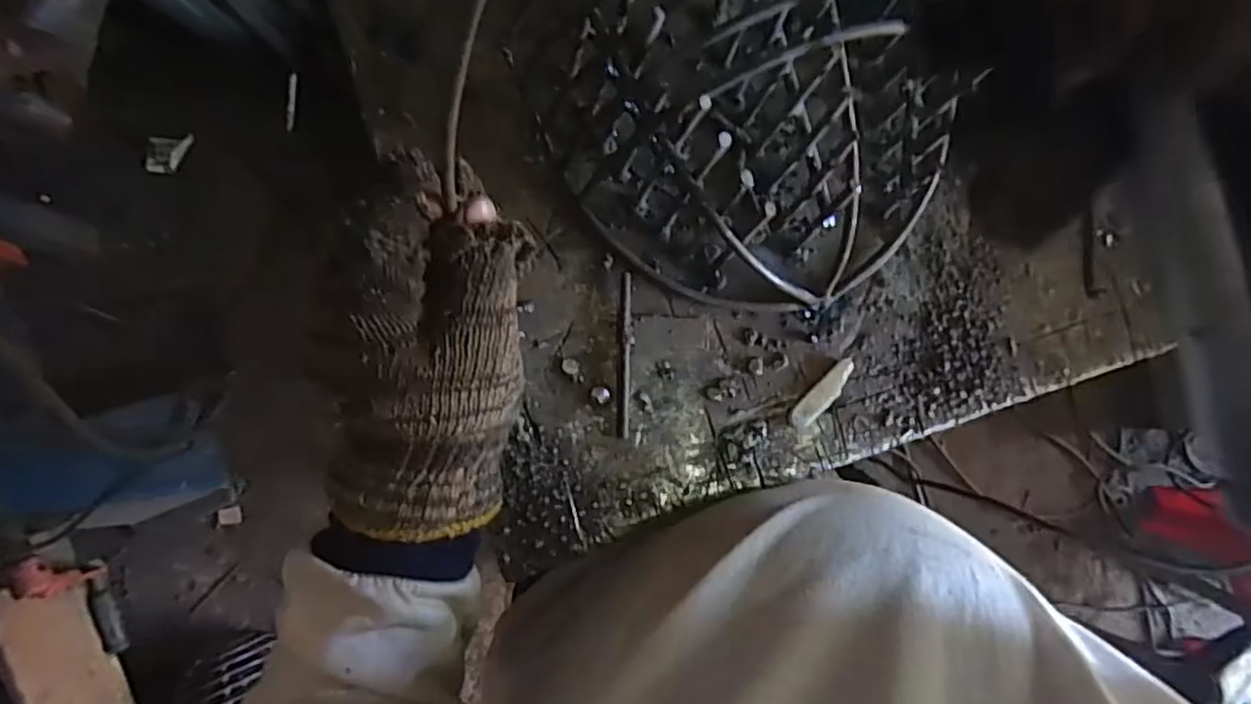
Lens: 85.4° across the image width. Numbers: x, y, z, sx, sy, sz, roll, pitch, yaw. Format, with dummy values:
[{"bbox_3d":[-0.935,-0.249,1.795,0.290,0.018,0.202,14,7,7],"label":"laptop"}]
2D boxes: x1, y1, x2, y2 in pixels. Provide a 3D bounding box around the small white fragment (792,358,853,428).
[{"bbox_3d":[0.109,0.023,0.370,0.047,0.008,0.013,-41,94,-6],"label":"small white fragment"}]

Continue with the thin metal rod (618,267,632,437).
[{"bbox_3d":[0.000,0.001,0.357,0.006,0.005,0.086,2,88,-7],"label":"thin metal rod"}]

